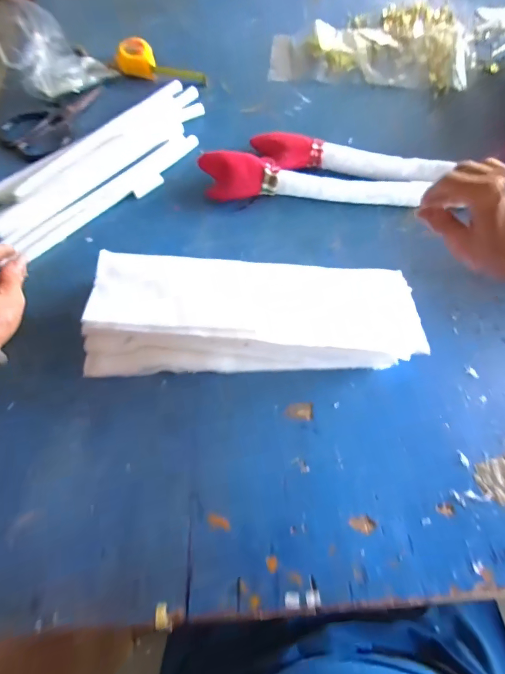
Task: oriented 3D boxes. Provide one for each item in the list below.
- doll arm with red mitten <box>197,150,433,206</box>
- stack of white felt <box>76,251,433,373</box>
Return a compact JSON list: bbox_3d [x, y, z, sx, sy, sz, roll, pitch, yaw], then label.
[{"bbox_3d":[0.086,-0.219,0.504,0.310,0.048,0.047,5,58,-3],"label":"doll arm with red mitten"},{"bbox_3d":[-0.003,-0.026,0.403,0.355,0.078,0.114,0,58,1],"label":"stack of white felt"}]

